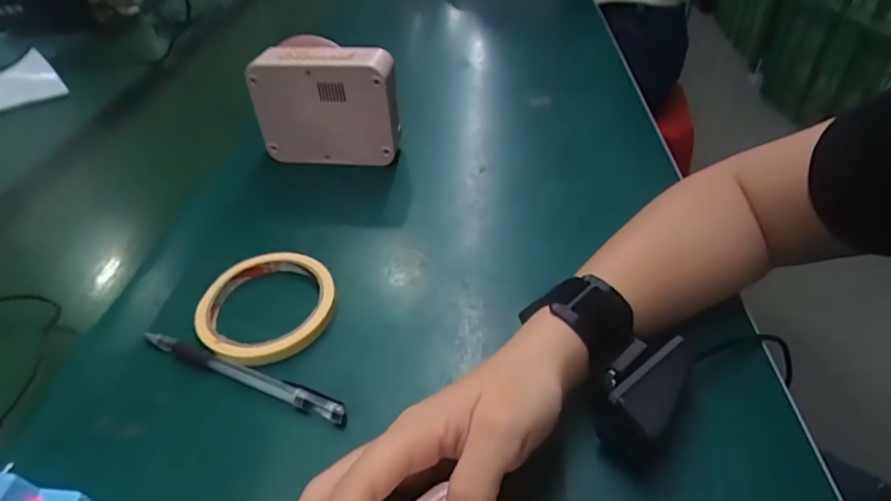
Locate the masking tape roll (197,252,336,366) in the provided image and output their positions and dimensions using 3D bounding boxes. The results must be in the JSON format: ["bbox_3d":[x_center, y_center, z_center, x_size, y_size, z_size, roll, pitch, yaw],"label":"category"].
[{"bbox_3d":[-0.121,0.036,0.346,0.086,0.014,0.092,-3,42,3],"label":"masking tape roll"}]

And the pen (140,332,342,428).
[{"bbox_3d":[-0.126,0.076,0.309,0.152,0.007,0.012,13,45,20],"label":"pen"}]

